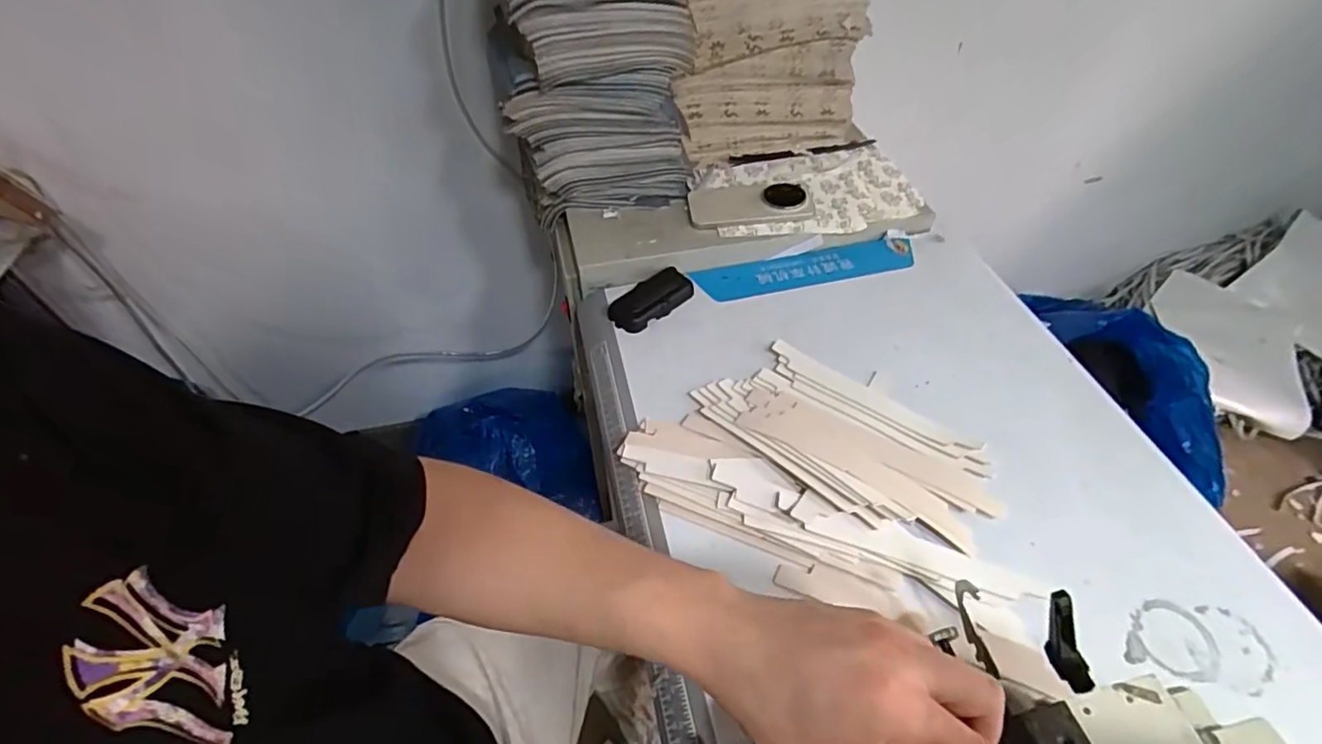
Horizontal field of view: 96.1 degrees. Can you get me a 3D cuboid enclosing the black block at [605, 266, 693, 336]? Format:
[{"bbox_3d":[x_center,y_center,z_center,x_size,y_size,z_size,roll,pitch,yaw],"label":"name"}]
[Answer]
[{"bbox_3d":[-0.012,-0.090,0.726,0.052,0.027,0.102,34,58,27],"label":"black block"}]

